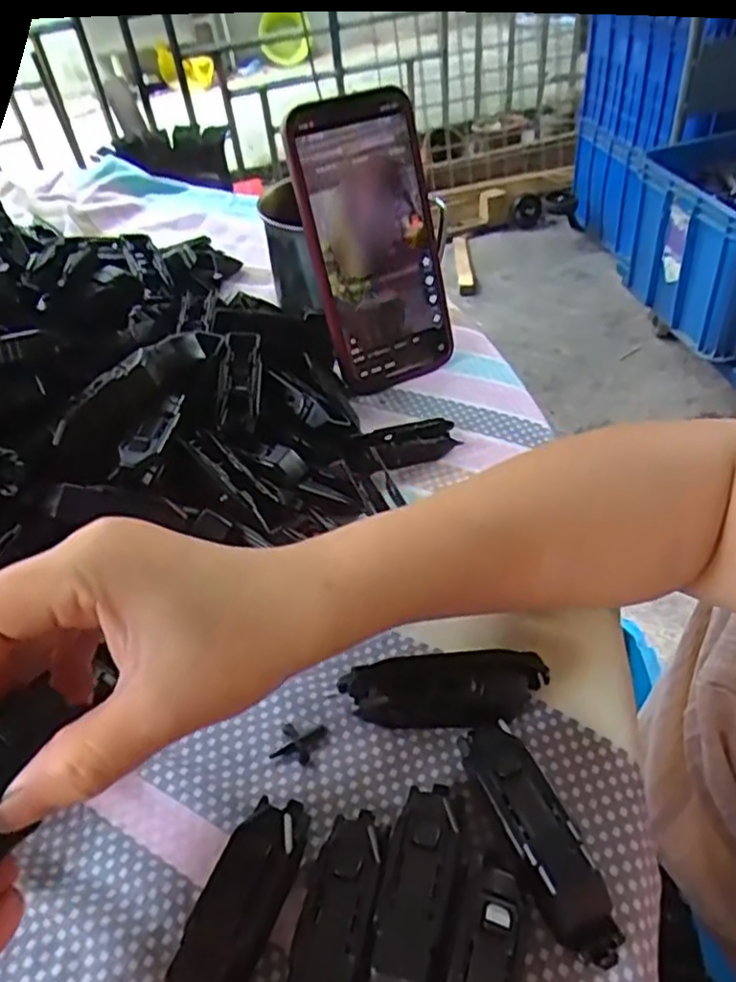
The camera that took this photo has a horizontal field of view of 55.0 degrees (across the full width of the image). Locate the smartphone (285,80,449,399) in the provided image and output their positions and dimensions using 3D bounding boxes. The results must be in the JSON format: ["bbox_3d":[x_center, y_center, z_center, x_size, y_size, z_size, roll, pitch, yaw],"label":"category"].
[{"bbox_3d":[0.003,-0.142,0.411,0.074,0.157,0.016,-21,24,-15],"label":"smartphone"}]

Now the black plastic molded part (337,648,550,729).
[{"bbox_3d":[0.030,0.078,0.276,0.078,0.019,0.027,-5,46,2],"label":"black plastic molded part"}]

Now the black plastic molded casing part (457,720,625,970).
[{"bbox_3d":[0.055,0.113,0.234,0.021,0.017,0.076,-19,48,-12],"label":"black plastic molded casing part"}]

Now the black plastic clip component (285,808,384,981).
[{"bbox_3d":[-0.010,0.138,0.217,0.022,0.017,0.078,6,47,11],"label":"black plastic clip component"}]

